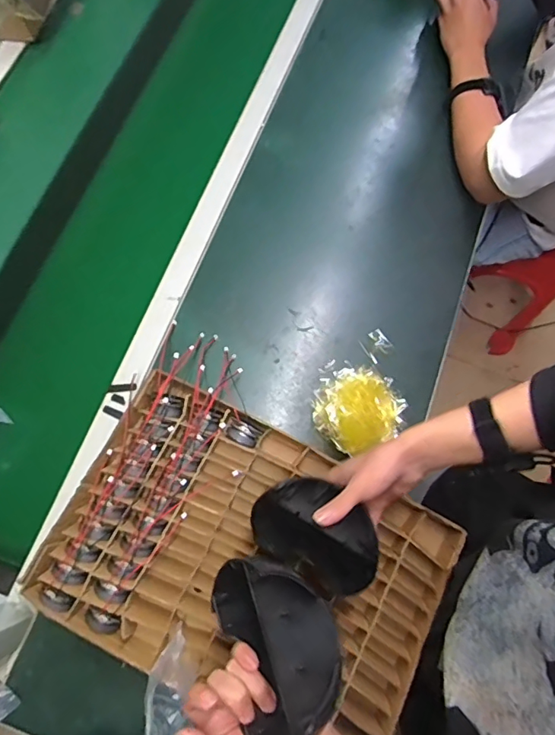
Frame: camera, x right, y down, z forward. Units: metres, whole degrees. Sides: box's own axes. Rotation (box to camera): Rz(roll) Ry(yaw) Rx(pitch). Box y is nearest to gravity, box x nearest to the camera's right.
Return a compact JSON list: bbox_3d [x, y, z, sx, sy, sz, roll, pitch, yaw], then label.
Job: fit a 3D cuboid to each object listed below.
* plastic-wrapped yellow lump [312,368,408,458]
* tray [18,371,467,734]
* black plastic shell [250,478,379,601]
[{"bbox_3d":[0.110,0.054,0.648,0.119,0.091,0.109,-26,77,-9],"label":"plastic-wrapped yellow lump"},{"bbox_3d":[-0.030,0.233,0.608,0.452,0.048,0.334,28,75,6],"label":"tray"},{"bbox_3d":[0.039,0.166,0.486,0.127,0.037,0.090,35,76,8],"label":"black plastic shell"}]

